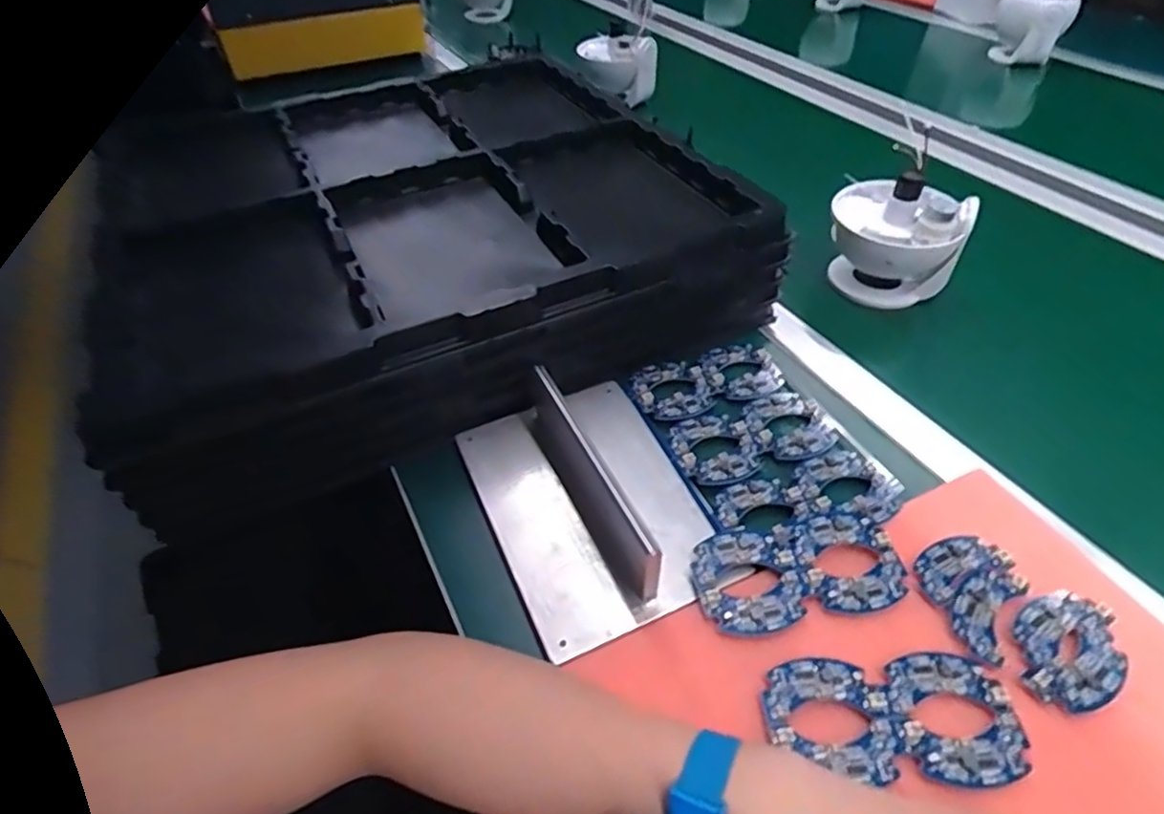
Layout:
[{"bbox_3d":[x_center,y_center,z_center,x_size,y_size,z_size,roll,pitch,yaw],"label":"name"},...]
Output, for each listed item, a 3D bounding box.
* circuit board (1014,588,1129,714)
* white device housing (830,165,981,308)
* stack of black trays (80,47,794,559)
[{"bbox_3d":[0.272,0.134,0.352,0.051,0.004,0.073,27,53,26],"label":"circuit board"},{"bbox_3d":[0.299,-0.165,0.603,0.115,0.106,0.094,21,50,21],"label":"white device housing"},{"bbox_3d":[-0.156,-0.170,0.605,0.512,0.101,0.454,-22,49,-18],"label":"stack of black trays"}]

